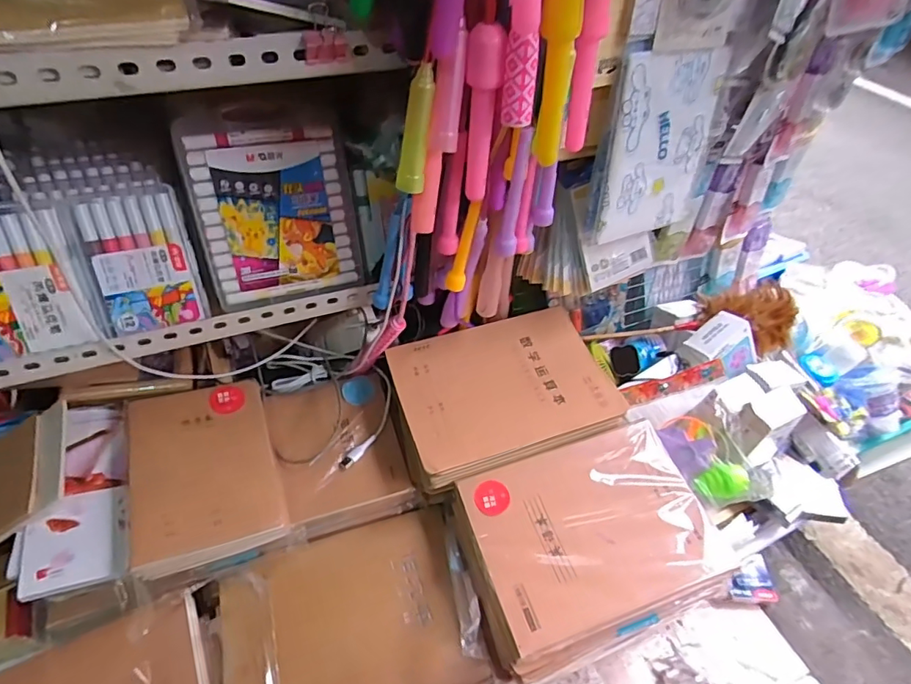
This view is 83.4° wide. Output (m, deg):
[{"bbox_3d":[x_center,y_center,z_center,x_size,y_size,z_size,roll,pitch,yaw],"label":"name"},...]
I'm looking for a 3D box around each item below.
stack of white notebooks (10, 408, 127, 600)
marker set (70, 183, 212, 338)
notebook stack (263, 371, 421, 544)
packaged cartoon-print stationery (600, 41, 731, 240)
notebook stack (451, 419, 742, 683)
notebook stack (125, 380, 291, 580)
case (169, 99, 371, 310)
[{"bbox_3d":[-0.411,0.161,0.559,0.096,0.026,0.224,-12,49,-19],"label":"stack of white notebooks"},{"bbox_3d":[-0.326,-0.088,0.534,0.094,0.150,0.027,-15,11,-20],"label":"marker set"},{"bbox_3d":[-0.149,0.143,0.655,0.149,0.050,0.202,-12,49,-18],"label":"notebook stack"},{"bbox_3d":[0.234,-0.216,0.570,0.164,0.194,0.012,-16,39,-22],"label":"packaged cartoon-print stationery"},{"bbox_3d":[0.150,0.225,0.578,0.262,0.099,0.193,-9,48,-16],"label":"notebook stack"},{"bbox_3d":[-0.285,0.140,0.582,0.146,0.032,0.214,-15,50,-21],"label":"notebook stack"},{"bbox_3d":[-0.197,-0.149,0.568,0.165,0.203,0.036,-14,26,-18],"label":"case"}]

